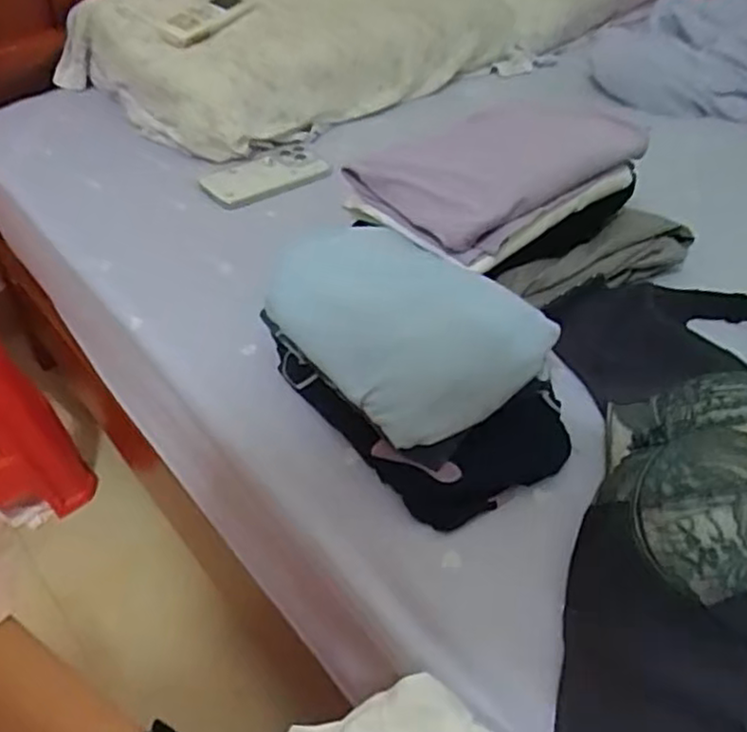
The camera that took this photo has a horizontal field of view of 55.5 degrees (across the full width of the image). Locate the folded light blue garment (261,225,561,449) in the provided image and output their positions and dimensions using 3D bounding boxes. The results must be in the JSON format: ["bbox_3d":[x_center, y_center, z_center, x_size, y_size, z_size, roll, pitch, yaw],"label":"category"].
[{"bbox_3d":[0.012,-0.040,0.526,0.128,0.055,0.212,-30,51,-28],"label":"folded light blue garment"}]

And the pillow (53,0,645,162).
[{"bbox_3d":[0.028,-0.520,1.028,0.841,0.150,0.378,-29,51,-28],"label":"pillow"}]

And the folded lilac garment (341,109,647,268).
[{"bbox_3d":[0.106,-0.183,0.624,0.221,0.054,0.148,-26,50,-25],"label":"folded lilac garment"}]

